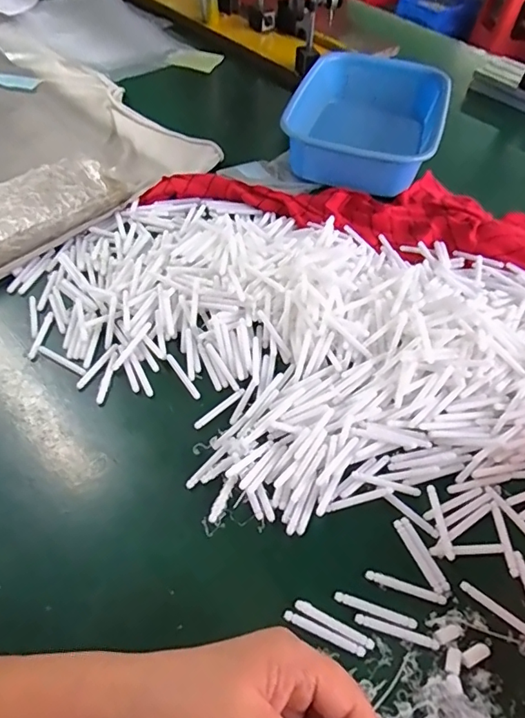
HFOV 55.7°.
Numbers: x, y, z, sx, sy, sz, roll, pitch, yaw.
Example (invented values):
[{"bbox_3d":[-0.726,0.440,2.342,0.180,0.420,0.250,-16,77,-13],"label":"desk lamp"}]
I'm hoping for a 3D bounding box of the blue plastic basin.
[{"bbox_3d":[0.152,-0.346,0.748,0.204,0.097,0.269,18,53,11],"label":"blue plastic basin"}]

